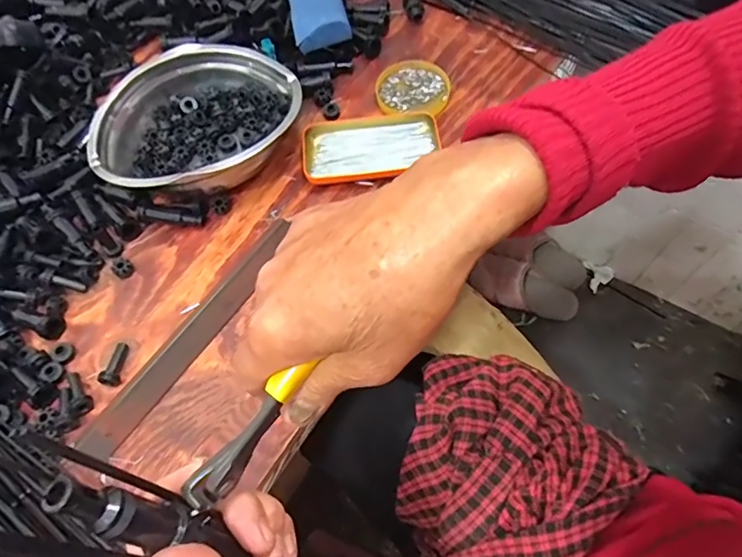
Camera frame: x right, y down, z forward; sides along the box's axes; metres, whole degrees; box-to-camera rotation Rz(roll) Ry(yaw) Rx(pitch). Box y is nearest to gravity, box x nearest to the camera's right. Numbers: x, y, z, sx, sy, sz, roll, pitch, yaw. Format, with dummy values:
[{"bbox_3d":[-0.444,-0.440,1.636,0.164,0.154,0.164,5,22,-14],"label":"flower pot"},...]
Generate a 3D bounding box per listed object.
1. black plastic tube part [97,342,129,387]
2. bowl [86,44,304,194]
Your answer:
[{"bbox_3d":[-0.227,0.076,0.463,0.014,0.017,0.040,6,50,2],"label":"black plastic tube part"},{"bbox_3d":[-0.184,-0.166,0.545,0.186,0.059,0.213,40,72,22],"label":"bowl"}]

